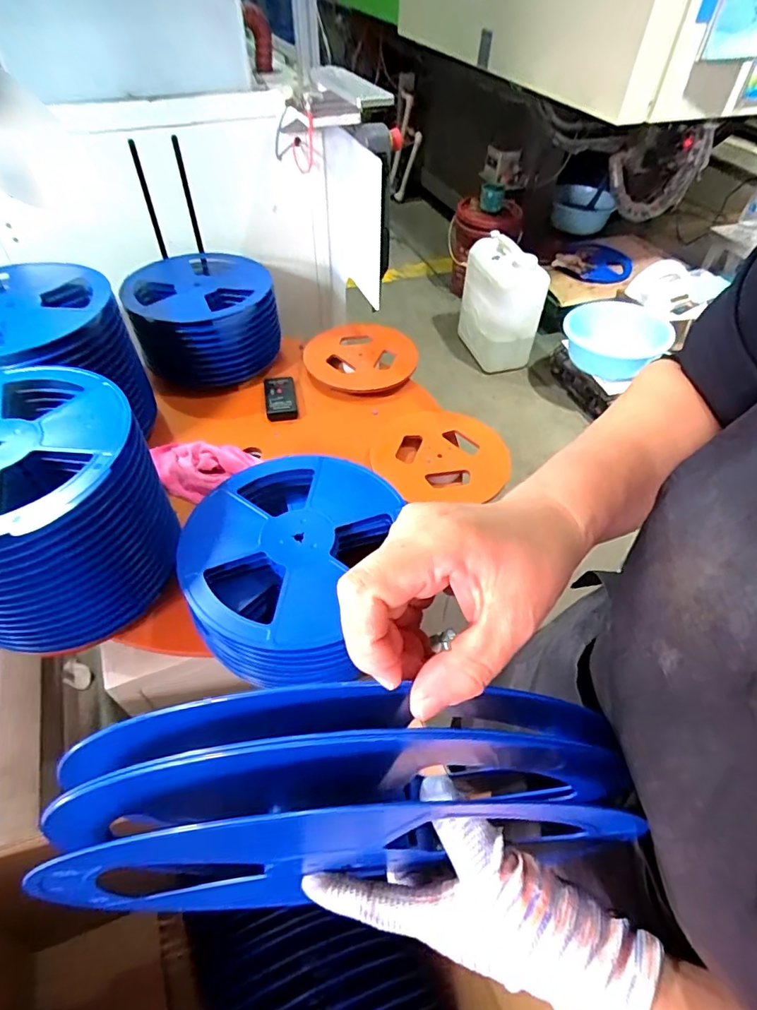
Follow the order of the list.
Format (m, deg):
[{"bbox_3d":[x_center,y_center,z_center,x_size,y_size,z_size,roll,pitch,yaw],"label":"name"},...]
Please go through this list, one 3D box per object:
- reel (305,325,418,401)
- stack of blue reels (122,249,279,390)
[{"bbox_3d":[-0.043,-0.348,1.230,0.265,0.038,0.233,-2,50,-3],"label":"reel"},{"bbox_3d":[-0.398,-0.431,1.185,0.307,0.176,0.287,-18,53,-16],"label":"stack of blue reels"}]

